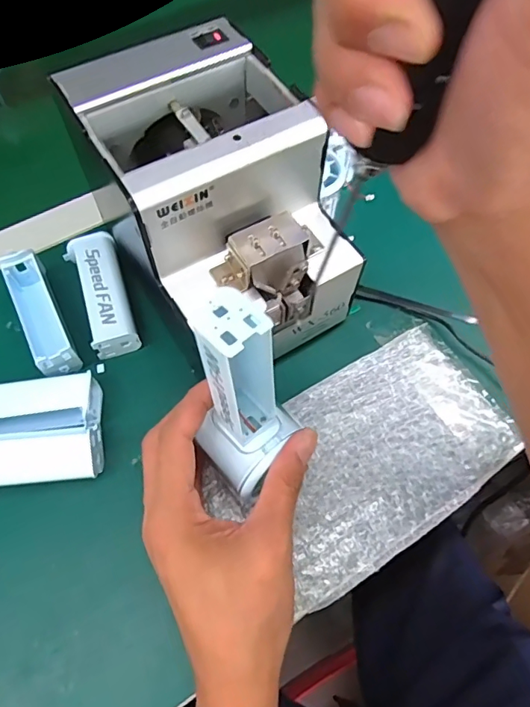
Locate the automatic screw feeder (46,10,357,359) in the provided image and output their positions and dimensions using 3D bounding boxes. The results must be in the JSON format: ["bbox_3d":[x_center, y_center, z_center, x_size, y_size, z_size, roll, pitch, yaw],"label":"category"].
[{"bbox_3d":[-0.027,-0.095,0.322,0.128,0.133,0.169,-26,65,-13],"label":"automatic screw feeder"}]

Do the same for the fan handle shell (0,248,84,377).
[{"bbox_3d":[-0.170,-0.030,0.365,0.026,0.031,0.102,-25,65,-13],"label":"fan handle shell"}]

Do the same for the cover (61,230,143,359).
[{"bbox_3d":[-0.127,-0.048,0.378,0.037,0.020,0.104,-17,64,-9],"label":"cover"}]

